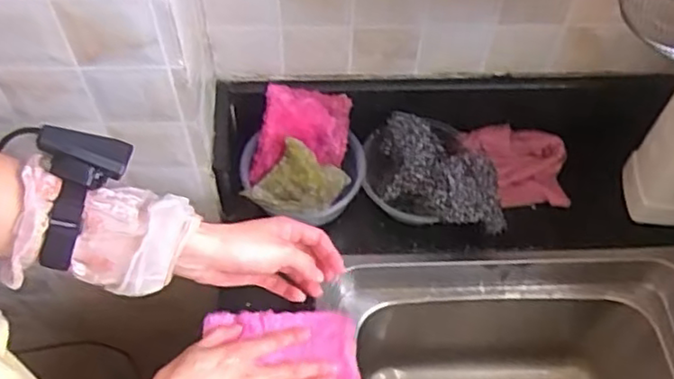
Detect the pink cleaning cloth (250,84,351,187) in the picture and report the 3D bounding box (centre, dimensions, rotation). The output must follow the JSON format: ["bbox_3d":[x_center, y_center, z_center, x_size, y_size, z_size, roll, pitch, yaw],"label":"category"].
[{"bbox_3d":[-0.039,-0.056,0.737,0.098,0.017,0.108,10,95,-2],"label":"pink cleaning cloth"}]

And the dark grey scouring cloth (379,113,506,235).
[{"bbox_3d":[0.115,-0.015,0.732,0.162,0.046,0.093,32,62,19],"label":"dark grey scouring cloth"}]

